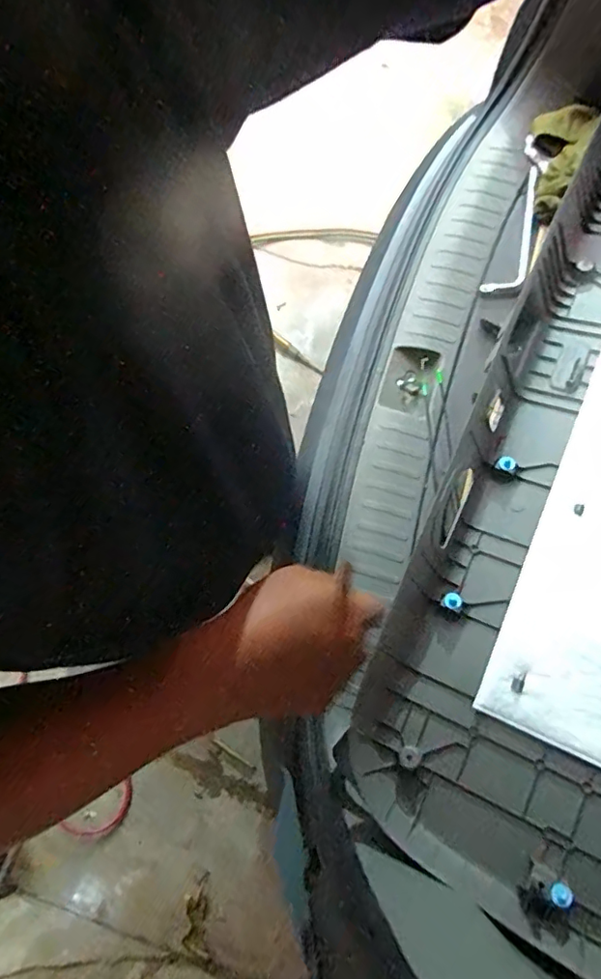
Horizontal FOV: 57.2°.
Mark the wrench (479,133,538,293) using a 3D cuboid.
[{"bbox_3d":[0.378,-0.465,0.939,0.063,0.028,0.289,18,80,5],"label":"wrench"}]

